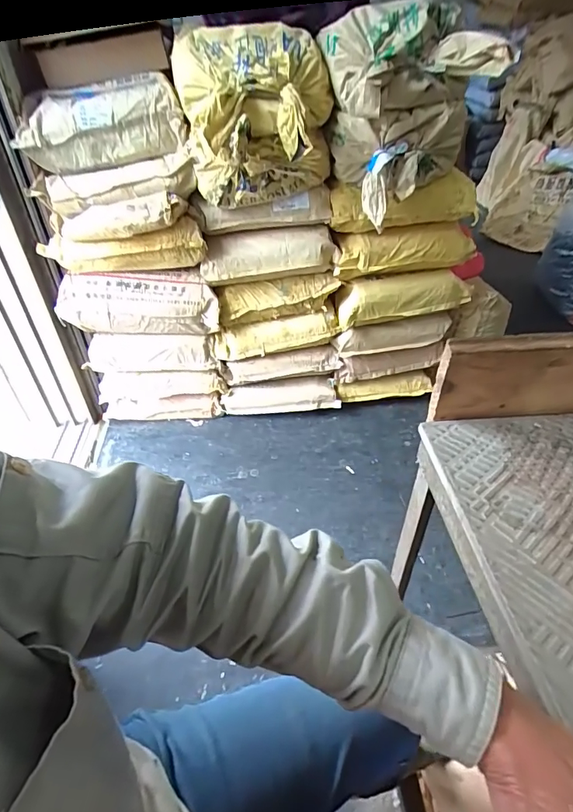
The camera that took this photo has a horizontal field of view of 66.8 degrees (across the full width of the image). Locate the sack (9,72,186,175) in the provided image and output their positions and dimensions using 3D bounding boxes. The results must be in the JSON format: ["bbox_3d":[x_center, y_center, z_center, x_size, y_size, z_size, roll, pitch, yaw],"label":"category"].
[{"bbox_3d":[-0.463,-0.711,1.103,0.402,0.169,0.154,-5,40,-4],"label":"sack"}]

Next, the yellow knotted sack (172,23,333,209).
[{"bbox_3d":[-0.069,-0.726,1.120,0.393,0.362,0.259,-5,40,-4],"label":"yellow knotted sack"}]

